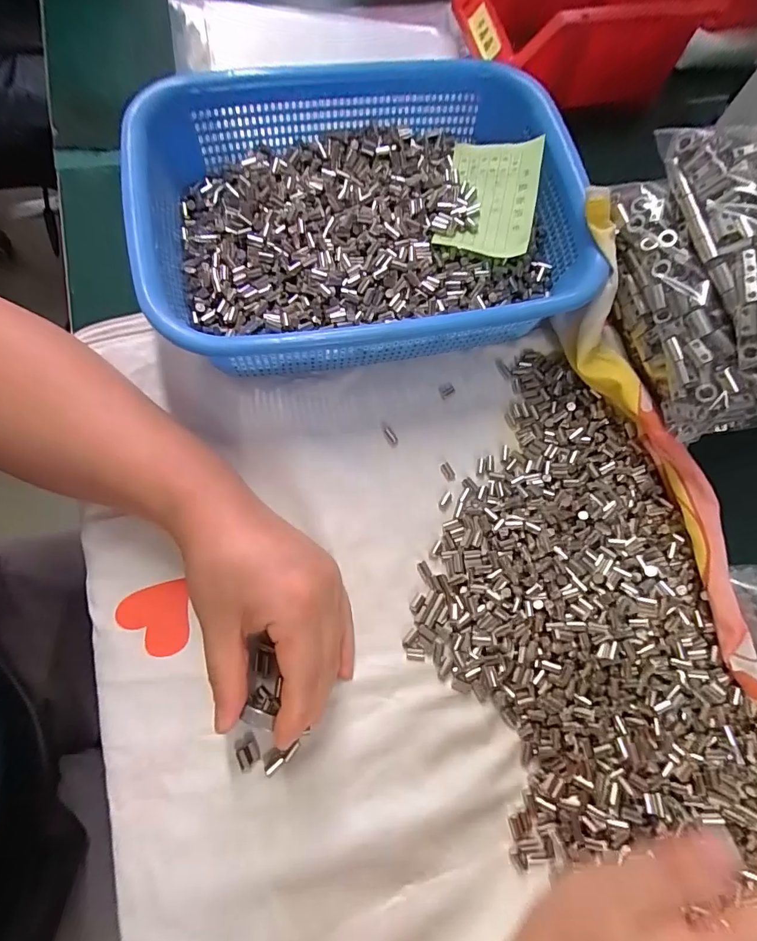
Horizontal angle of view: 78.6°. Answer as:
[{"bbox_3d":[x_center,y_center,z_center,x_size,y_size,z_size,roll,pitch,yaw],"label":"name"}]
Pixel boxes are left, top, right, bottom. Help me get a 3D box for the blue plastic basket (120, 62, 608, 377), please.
[{"bbox_3d":[-0.009,-0.164,0.319,0.272,0.080,0.205,-11,74,-7],"label":"blue plastic basket"}]

